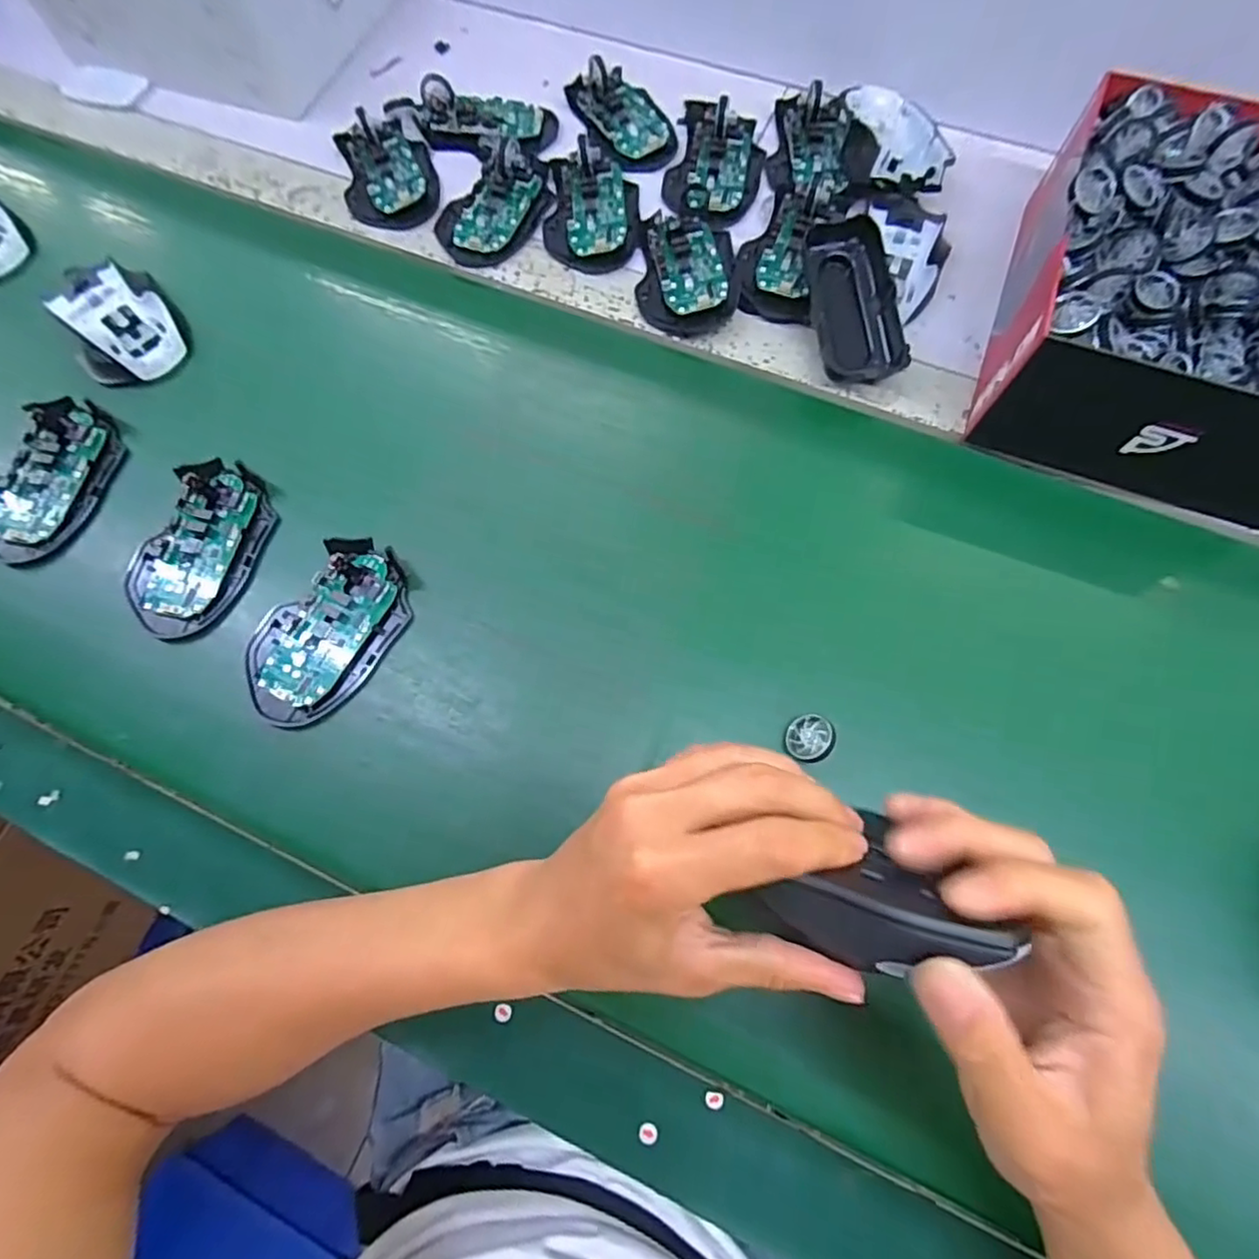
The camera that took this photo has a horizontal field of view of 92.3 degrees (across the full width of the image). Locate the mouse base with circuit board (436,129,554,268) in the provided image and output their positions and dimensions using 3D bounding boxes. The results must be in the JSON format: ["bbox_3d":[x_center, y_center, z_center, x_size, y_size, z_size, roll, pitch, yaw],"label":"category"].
[{"bbox_3d":[-0.105,-0.343,0.474,0.075,0.024,0.125,19,72,8],"label":"mouse base with circuit board"}]

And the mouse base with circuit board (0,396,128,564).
[{"bbox_3d":[-0.388,-0.102,0.402,0.069,0.016,0.113,16,72,7],"label":"mouse base with circuit board"}]

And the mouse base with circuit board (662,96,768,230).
[{"bbox_3d":[0.069,-0.376,0.478,0.073,0.026,0.129,11,71,5],"label":"mouse base with circuit board"}]

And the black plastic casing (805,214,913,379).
[{"bbox_3d":[0.152,-0.225,0.416,0.052,0.024,0.115,-10,85,-2],"label":"black plastic casing"}]

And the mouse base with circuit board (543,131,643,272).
[{"bbox_3d":[-0.029,-0.326,0.463,0.073,0.031,0.105,-3,71,0],"label":"mouse base with circuit board"}]

